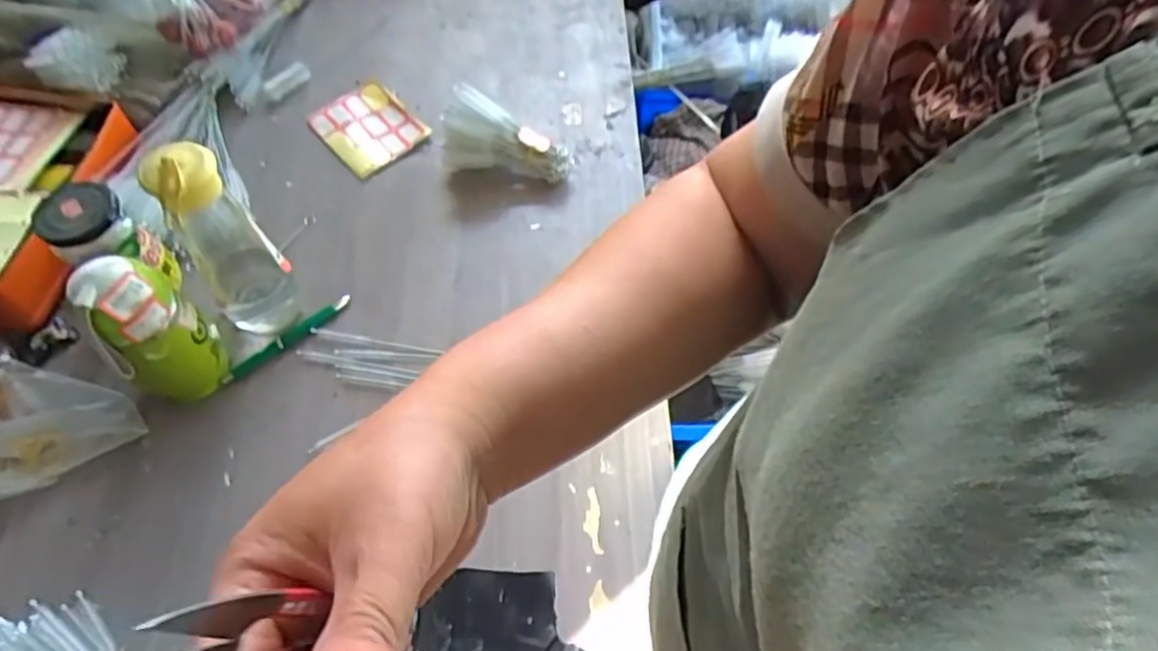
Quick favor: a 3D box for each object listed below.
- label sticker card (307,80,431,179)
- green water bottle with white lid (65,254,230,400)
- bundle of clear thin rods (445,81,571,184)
[{"bbox_3d":[-0.244,-0.231,0.791,0.098,0.011,0.121,-40,69,-14],"label":"label sticker card"},{"bbox_3d":[-0.345,0.007,0.561,0.068,0.157,0.061,-32,64,-19],"label":"green water bottle with white lid"},{"bbox_3d":[-0.075,-0.210,0.739,0.134,0.078,0.082,4,58,1],"label":"bundle of clear thin rods"}]

